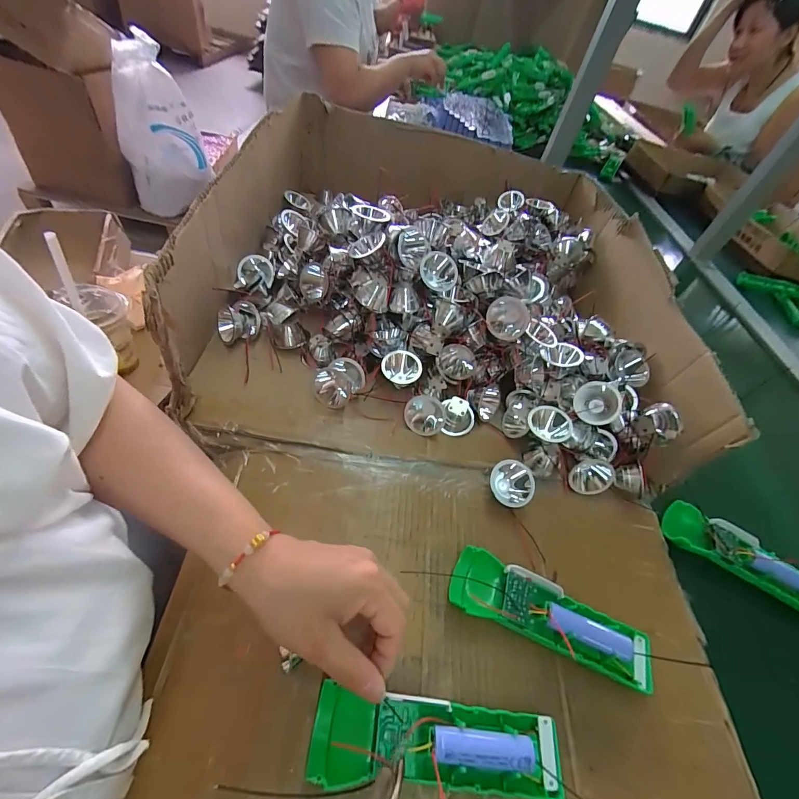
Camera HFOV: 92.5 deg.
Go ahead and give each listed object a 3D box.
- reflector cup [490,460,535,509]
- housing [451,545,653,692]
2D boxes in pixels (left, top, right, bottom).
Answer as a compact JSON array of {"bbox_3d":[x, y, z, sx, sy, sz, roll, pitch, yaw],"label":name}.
[{"bbox_3d":[0.109,0.081,0.366,0.041,0.021,0.043,-9,71,27],"label":"reflector cup"},{"bbox_3d":[0.116,0.172,0.302,0.155,0.030,0.047,24,49,7],"label":"housing"}]

